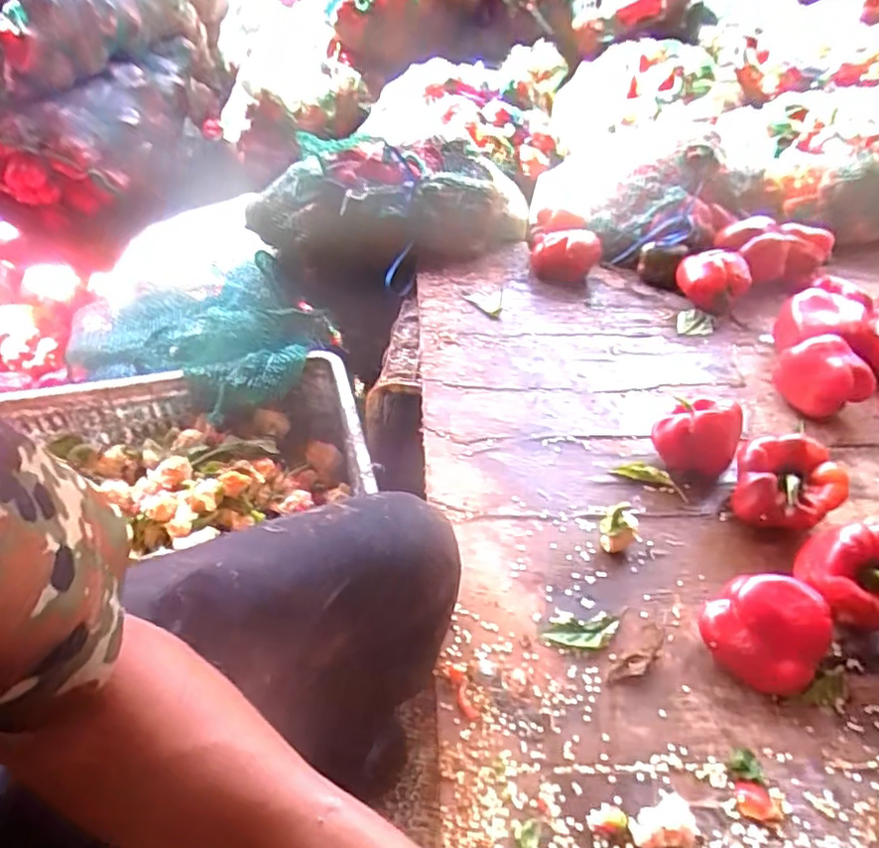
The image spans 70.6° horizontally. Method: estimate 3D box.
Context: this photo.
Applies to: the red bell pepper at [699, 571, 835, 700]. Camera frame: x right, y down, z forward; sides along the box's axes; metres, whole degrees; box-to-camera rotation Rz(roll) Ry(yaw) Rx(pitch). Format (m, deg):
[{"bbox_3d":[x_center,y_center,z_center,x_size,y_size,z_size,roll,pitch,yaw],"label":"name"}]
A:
[{"bbox_3d":[0.268,0.171,0.512,0.090,0.068,0.069,27,46,21],"label":"red bell pepper"}]

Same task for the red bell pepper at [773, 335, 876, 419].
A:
[{"bbox_3d":[0.461,-0.054,0.756,0.089,0.084,0.073,-2,42,-8],"label":"red bell pepper"}]

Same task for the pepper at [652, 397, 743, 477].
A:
[{"bbox_3d":[0.278,0.013,0.672,0.082,0.073,0.074,24,45,19],"label":"pepper"}]

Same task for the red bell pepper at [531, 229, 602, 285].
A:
[{"bbox_3d":[0.203,-0.266,0.992,0.107,0.061,0.064,8,42,3],"label":"red bell pepper"}]

